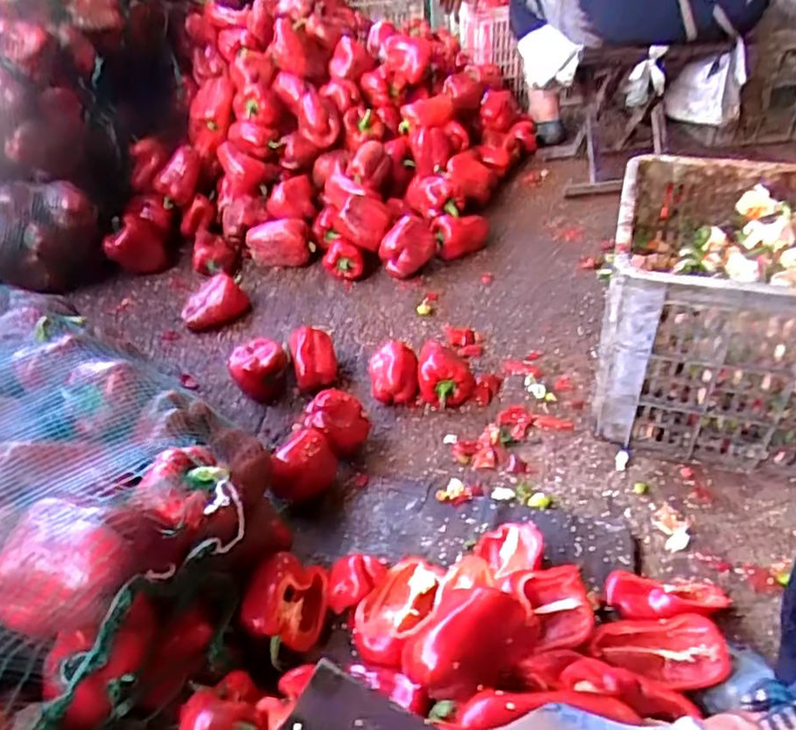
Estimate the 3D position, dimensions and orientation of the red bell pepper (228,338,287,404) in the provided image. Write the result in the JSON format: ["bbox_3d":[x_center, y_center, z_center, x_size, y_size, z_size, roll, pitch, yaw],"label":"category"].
[{"bbox_3d":[-0.221,0.013,1.040,0.092,0.074,0.087,-15,41,-15],"label":"red bell pepper"}]

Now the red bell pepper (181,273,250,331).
[{"bbox_3d":[-0.344,-0.118,1.211,0.125,0.064,0.093,-15,41,-15],"label":"red bell pepper"}]

